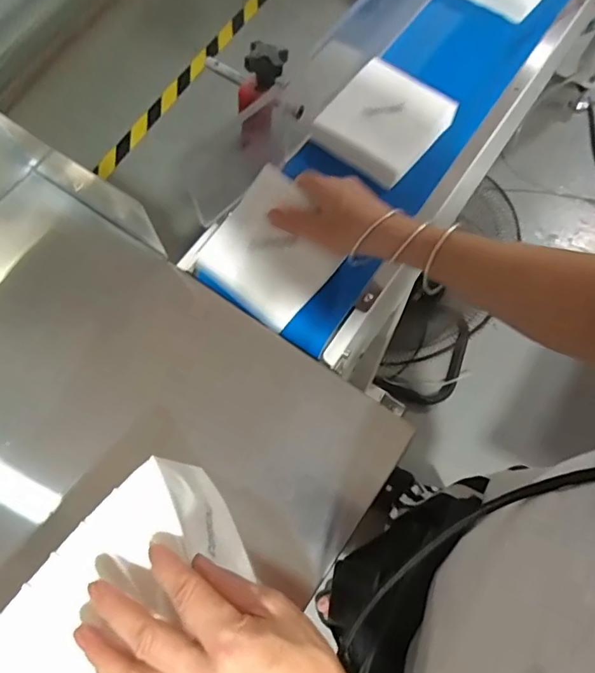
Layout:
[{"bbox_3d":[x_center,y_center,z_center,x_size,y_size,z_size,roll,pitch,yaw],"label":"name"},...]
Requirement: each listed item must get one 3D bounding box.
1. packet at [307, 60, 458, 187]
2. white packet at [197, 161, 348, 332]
[{"bbox_3d":[0.098,-0.240,0.570,0.114,0.035,0.122,38,74,14],"label":"packet"},{"bbox_3d":[-0.024,-0.083,0.495,0.116,0.014,0.117,45,104,8],"label":"white packet"}]

